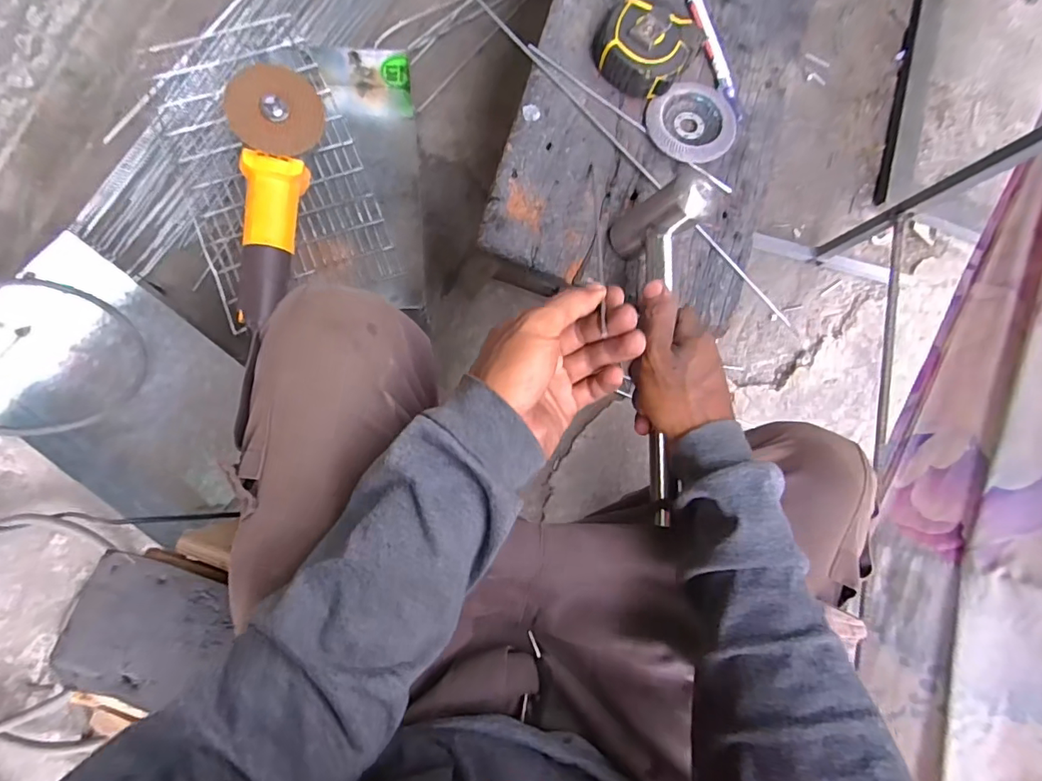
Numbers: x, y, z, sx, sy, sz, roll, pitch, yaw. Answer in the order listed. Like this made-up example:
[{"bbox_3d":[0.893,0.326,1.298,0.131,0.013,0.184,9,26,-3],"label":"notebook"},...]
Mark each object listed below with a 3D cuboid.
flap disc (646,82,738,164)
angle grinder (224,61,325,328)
[{"bbox_3d":[0.160,-0.247,0.461,0.083,0.016,0.077,1,83,-6],"label":"flap disc"},{"bbox_3d":[-0.285,-0.223,0.576,0.087,0.068,0.264,10,101,-5],"label":"angle grinder"}]

